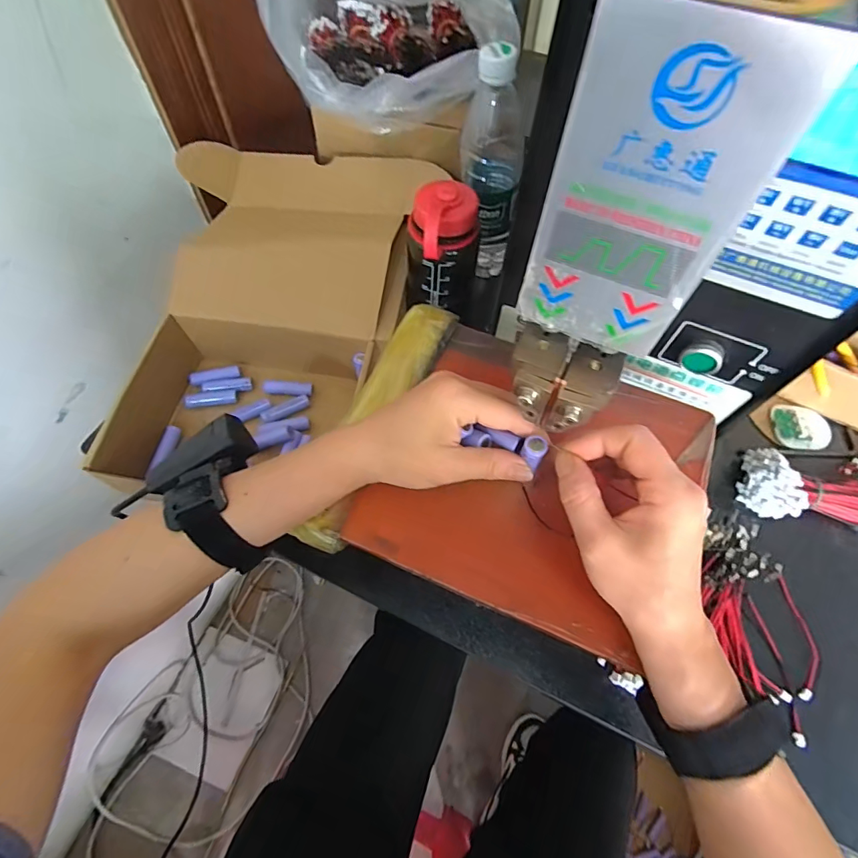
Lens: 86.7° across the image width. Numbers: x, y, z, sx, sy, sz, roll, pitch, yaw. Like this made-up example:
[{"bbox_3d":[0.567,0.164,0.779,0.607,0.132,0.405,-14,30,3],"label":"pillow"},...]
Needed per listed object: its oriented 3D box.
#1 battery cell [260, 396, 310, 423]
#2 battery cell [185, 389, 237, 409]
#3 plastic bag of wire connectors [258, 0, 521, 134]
[{"bbox_3d":[-0.145,-0.021,0.458,0.048,0.011,0.013,-30,65,-17],"label":"battery cell"},{"bbox_3d":[-0.218,-0.029,0.454,0.045,0.013,0.016,-8,60,-6],"label":"battery cell"},{"bbox_3d":[-0.064,-0.416,0.448,0.195,0.125,0.222,-13,61,-9],"label":"plastic bag of wire connectors"}]

